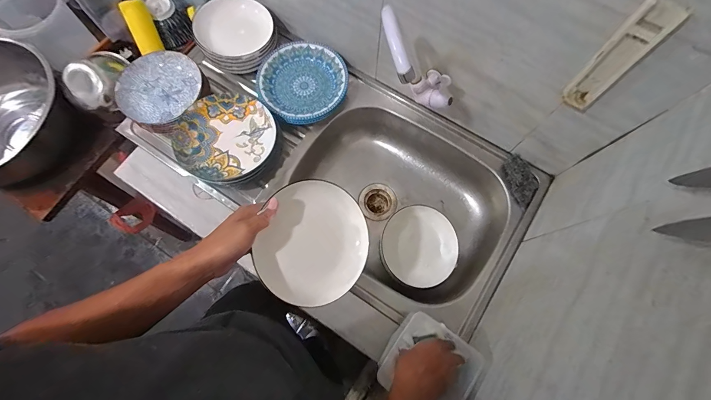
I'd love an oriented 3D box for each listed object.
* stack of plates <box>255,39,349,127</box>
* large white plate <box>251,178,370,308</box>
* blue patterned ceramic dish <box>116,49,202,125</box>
[{"bbox_3d":[-0.131,-0.297,0.830,0.219,0.057,0.221,-37,77,-10],"label":"stack of plates"},{"bbox_3d":[-0.061,0.069,0.511,0.168,0.028,0.191,21,77,-13],"label":"large white plate"},{"bbox_3d":[-0.473,-0.276,0.771,0.189,0.023,0.181,0,74,0],"label":"blue patterned ceramic dish"}]

